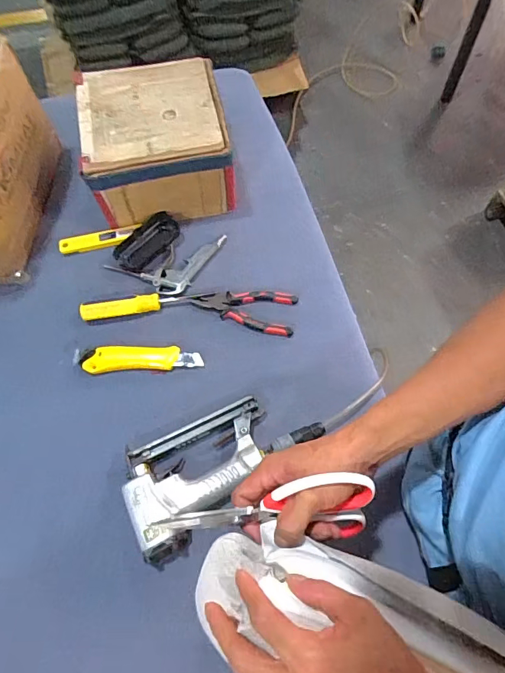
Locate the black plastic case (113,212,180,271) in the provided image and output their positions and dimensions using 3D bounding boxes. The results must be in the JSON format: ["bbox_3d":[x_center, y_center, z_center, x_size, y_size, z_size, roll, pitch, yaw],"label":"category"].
[{"bbox_3d":[-0.165,-0.150,0.669,0.059,0.027,0.110,41,70,17],"label":"black plastic case"}]

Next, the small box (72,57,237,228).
[{"bbox_3d":[-0.150,-0.304,0.686,0.211,0.138,0.207,-11,65,-6],"label":"small box"}]

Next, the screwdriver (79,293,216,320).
[{"bbox_3d":[-0.156,-0.052,0.624,0.186,0.021,0.030,-11,65,-6],"label":"screwdriver"}]

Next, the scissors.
[{"bbox_3d":[0.015,0.144,0.362,0.183,0.088,0.010,7,38,-10],"label":"scissors"}]

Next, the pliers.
[{"bbox_3d":[-0.011,-0.040,0.627,0.146,0.012,0.070,7,64,3],"label":"pliers"}]

